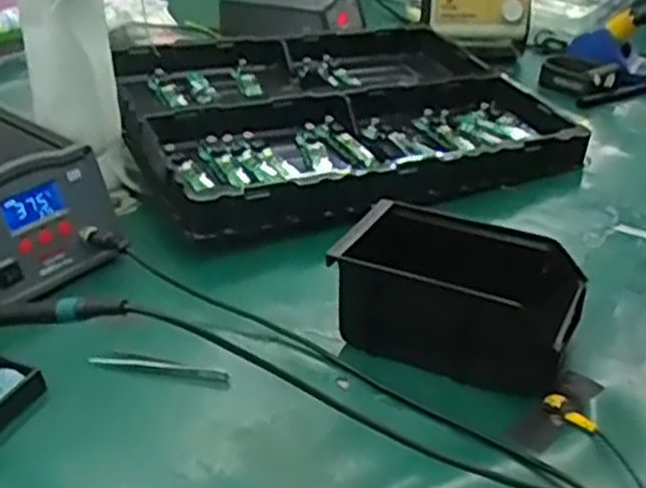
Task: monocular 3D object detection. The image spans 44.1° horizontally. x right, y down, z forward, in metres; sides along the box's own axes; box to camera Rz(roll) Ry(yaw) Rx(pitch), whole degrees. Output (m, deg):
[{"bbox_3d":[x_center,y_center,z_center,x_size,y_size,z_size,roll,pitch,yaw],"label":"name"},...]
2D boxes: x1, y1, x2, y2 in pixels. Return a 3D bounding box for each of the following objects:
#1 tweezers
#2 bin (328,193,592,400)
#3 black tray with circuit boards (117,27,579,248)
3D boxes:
[{"bbox_3d":[-0.121,0.090,0.588,0.105,0.004,0.012,5,31,11],"label":"tweezers"},{"bbox_3d":[0.103,0.034,0.593,0.163,0.082,0.104,13,33,23],"label":"bin"},{"bbox_3d":[0.018,-0.161,0.928,0.491,0.075,0.401,-13,34,-20],"label":"black tray with circuit boards"}]

